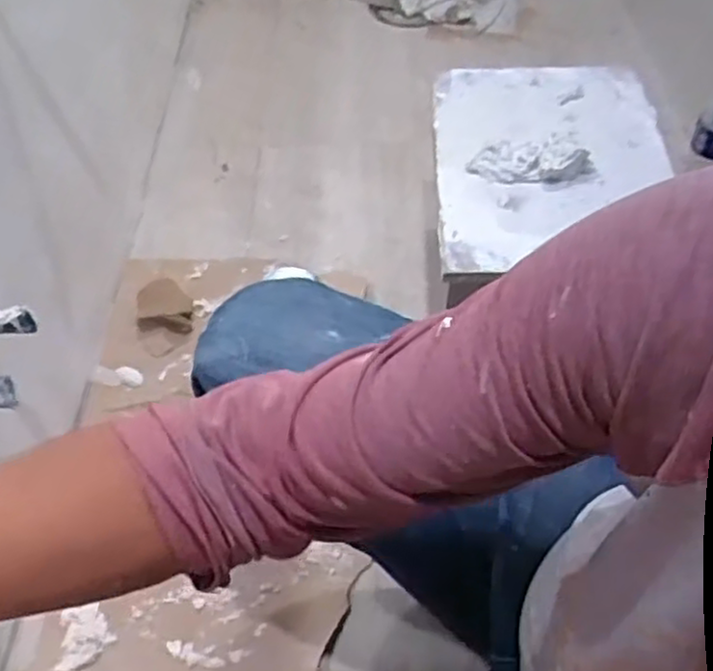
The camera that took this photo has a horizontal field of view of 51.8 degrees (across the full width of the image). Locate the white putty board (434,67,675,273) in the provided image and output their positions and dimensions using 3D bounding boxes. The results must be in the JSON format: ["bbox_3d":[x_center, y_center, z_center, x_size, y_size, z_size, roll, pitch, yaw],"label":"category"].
[{"bbox_3d":[0.239,-0.222,0.897,0.280,0.033,0.355,-1,51,2],"label":"white putty board"}]

